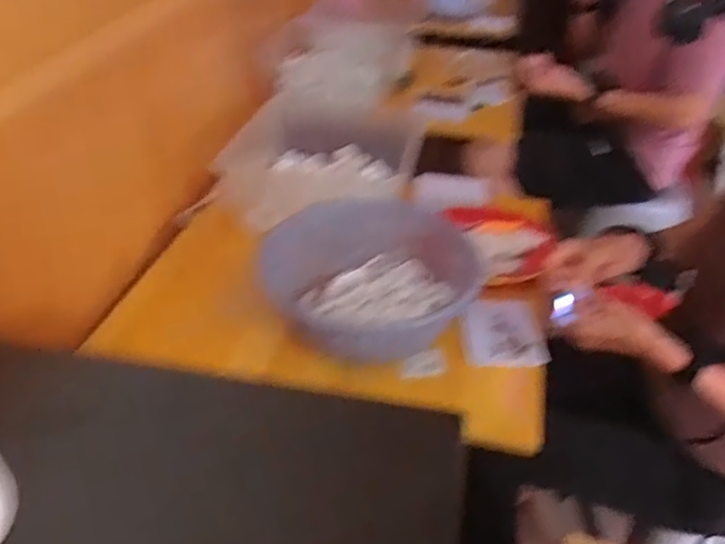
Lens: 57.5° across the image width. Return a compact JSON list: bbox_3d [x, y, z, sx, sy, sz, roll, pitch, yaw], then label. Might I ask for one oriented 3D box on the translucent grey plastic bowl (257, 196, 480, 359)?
[{"bbox_3d":[0.021,-0.004,0.920,0.236,0.111,0.235,-27,45,-34],"label":"translucent grey plastic bowl"}]

